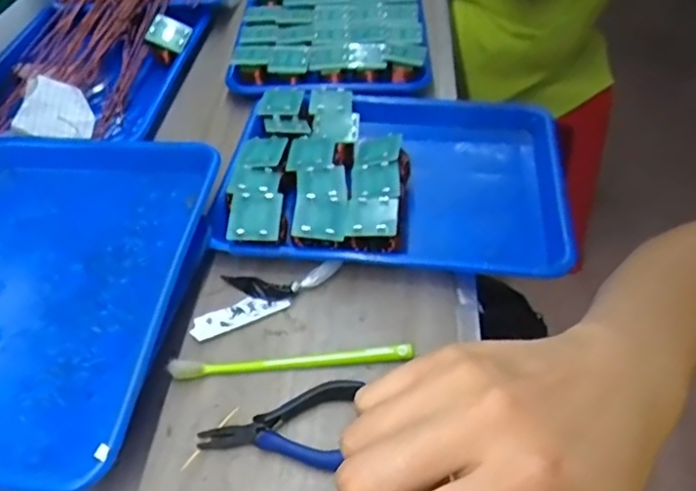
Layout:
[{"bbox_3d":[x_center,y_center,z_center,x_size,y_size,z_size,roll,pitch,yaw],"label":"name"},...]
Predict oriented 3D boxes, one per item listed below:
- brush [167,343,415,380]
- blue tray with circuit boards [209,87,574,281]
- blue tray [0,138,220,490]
[{"bbox_3d":[-0.044,0.092,0.459,0.189,0.012,0.013,-4,47,-1],"label":"brush"},{"bbox_3d":[0.050,-0.085,0.577,0.323,0.045,0.264,5,48,7],"label":"blue tray with circuit boards"},{"bbox_3d":[-0.257,0.029,0.485,0.247,0.048,0.332,2,48,4],"label":"blue tray"}]

